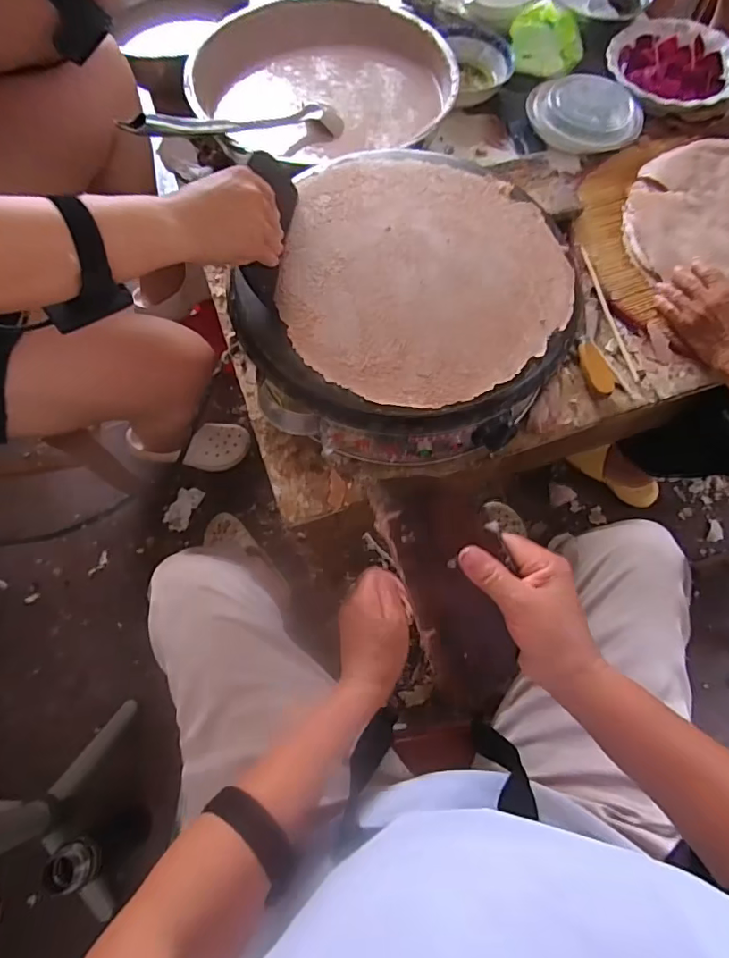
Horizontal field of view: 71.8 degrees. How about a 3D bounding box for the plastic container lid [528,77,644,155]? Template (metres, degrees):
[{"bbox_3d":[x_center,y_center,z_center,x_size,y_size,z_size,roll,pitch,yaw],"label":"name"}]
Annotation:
[{"bbox_3d":[0.360,-0.592,0.817,0.162,0.026,0.150,0,70,-1],"label":"plastic container lid"}]

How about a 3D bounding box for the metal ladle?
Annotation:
[{"bbox_3d":[-0.165,-0.471,0.667,0.298,0.027,0.047,-24,71,-27],"label":"metal ladle"}]

